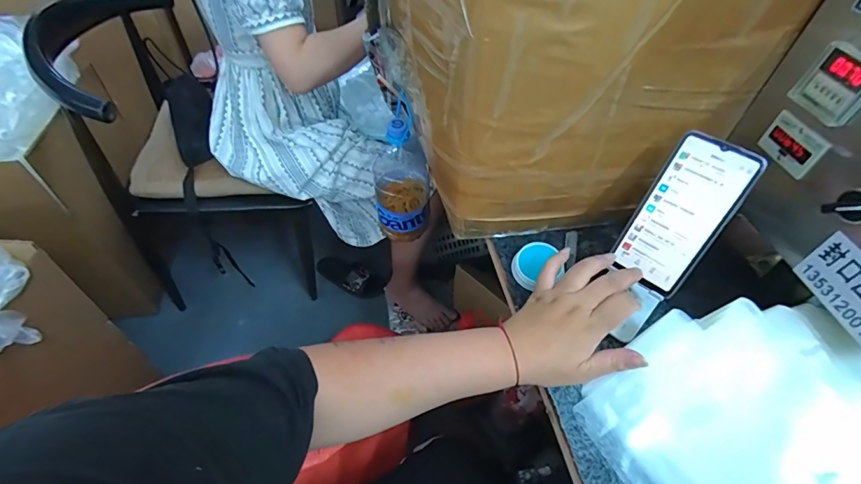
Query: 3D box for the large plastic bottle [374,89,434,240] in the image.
[{"bbox_3d":[-0.051,-0.114,0.742,0.098,0.251,0.100,-6,51,-7],"label":"large plastic bottle"}]

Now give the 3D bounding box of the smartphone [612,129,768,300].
[{"bbox_3d":[0.258,-0.026,0.439,0.075,0.160,0.005,36,29,27],"label":"smartphone"}]

